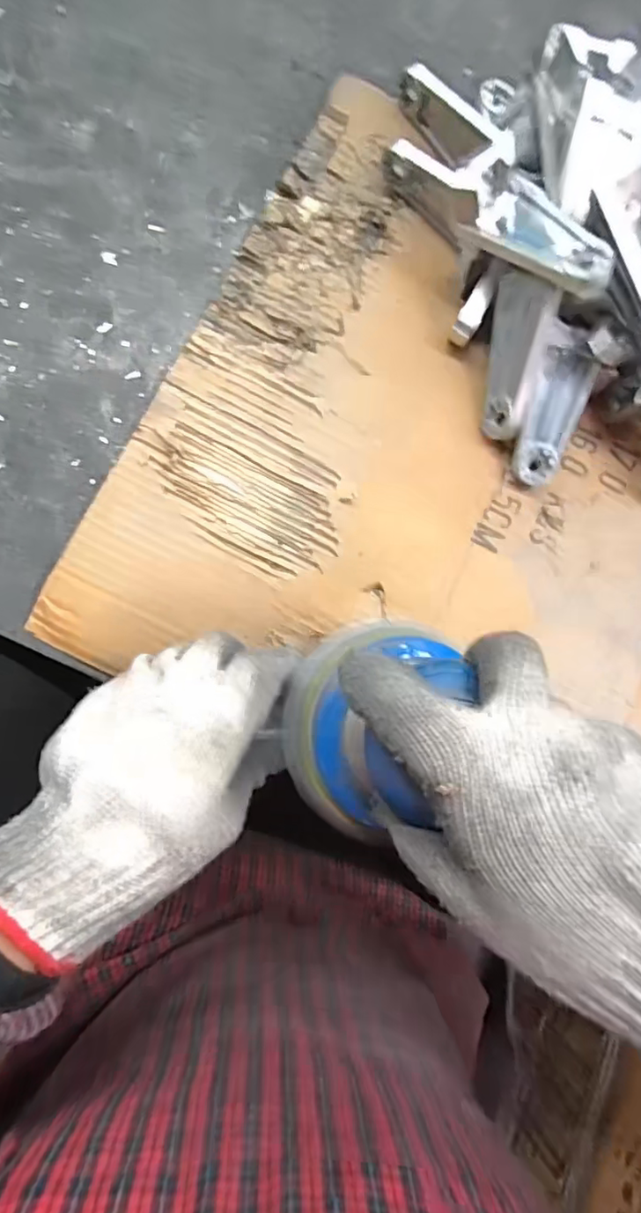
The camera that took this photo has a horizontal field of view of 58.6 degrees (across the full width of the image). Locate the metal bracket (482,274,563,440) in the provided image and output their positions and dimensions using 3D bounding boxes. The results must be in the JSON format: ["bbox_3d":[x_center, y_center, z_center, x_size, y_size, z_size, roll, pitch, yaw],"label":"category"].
[{"bbox_3d":[0.117,-0.149,0.343,0.024,0.032,0.090,4,106,-6],"label":"metal bracket"}]

